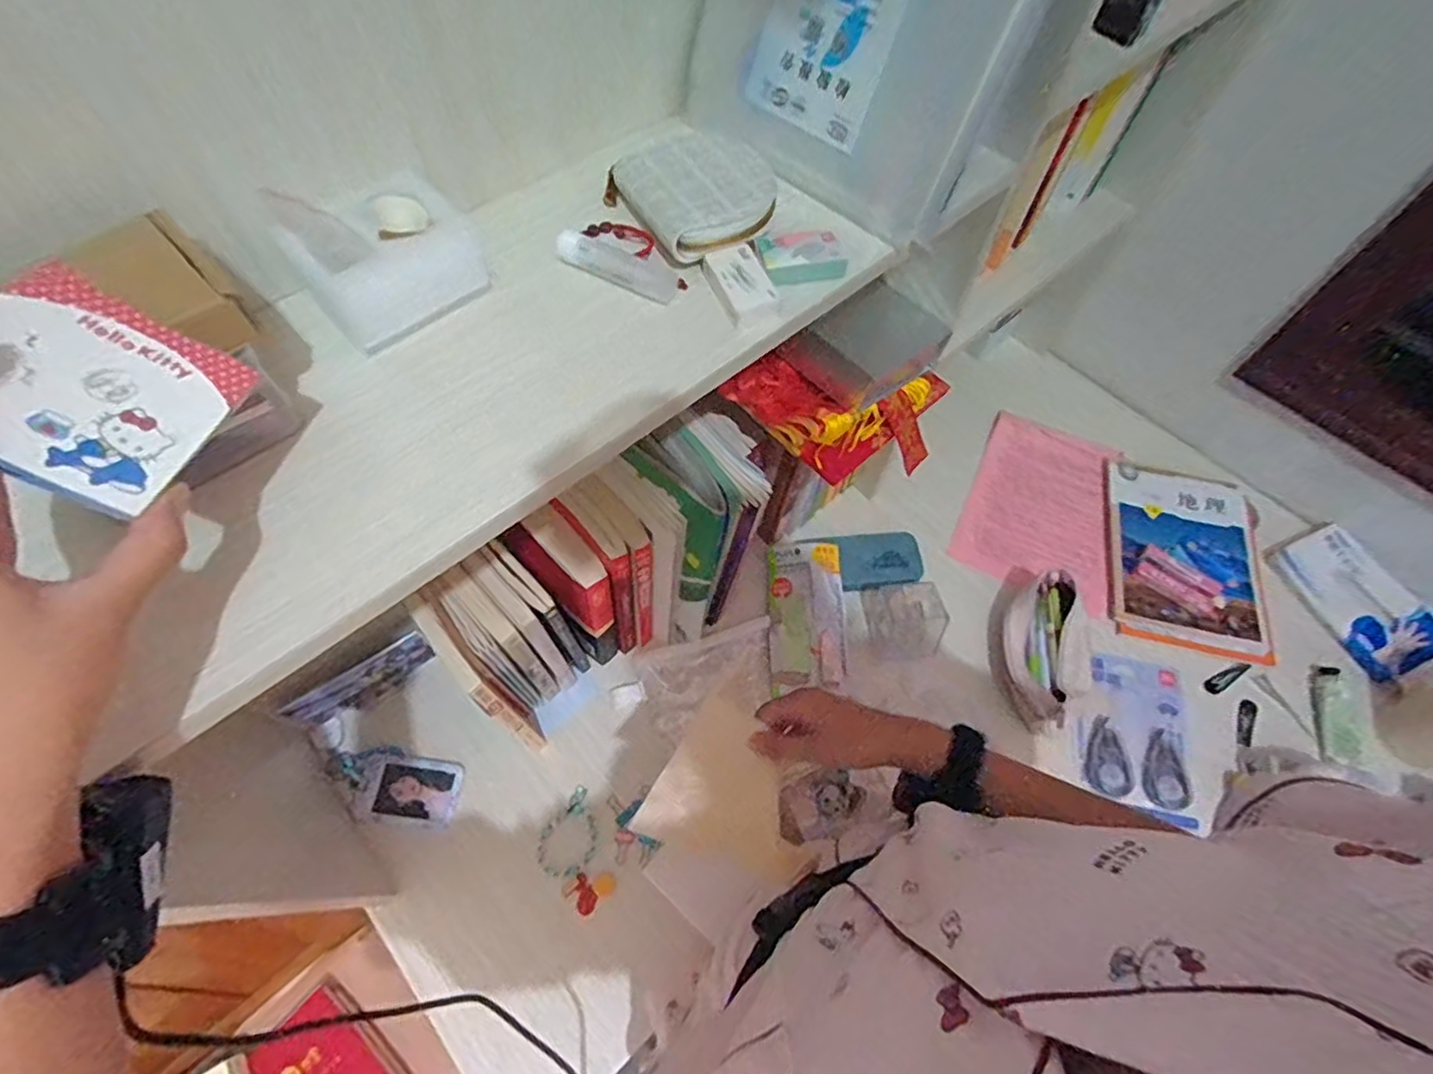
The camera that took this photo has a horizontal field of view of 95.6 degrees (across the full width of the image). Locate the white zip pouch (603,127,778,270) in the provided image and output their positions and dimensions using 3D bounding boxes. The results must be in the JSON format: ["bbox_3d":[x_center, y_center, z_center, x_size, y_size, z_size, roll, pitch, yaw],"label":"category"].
[{"bbox_3d":[-0.015,-0.237,0.444,0.089,0.028,0.114,-30,66,-15],"label":"white zip pouch"}]

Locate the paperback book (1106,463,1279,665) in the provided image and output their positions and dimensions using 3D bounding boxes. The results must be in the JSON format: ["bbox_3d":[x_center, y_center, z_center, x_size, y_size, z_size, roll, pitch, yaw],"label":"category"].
[{"bbox_3d":[0.634,0.021,0.883,0.200,0.025,0.270,15,63,7],"label":"paperback book"}]

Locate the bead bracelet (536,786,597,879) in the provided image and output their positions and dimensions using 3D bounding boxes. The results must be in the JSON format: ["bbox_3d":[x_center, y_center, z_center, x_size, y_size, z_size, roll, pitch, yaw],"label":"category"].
[{"bbox_3d":[-0.158,0.327,0.711,0.062,0.004,0.085,36,67,17],"label":"bead bracelet"}]

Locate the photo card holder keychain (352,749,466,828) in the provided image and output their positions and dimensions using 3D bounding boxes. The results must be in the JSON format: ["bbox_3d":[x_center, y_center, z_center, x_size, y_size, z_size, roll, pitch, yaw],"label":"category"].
[{"bbox_3d":[-0.346,0.279,0.722,0.115,0.011,0.070,9,62,4],"label":"photo card holder keychain"}]

